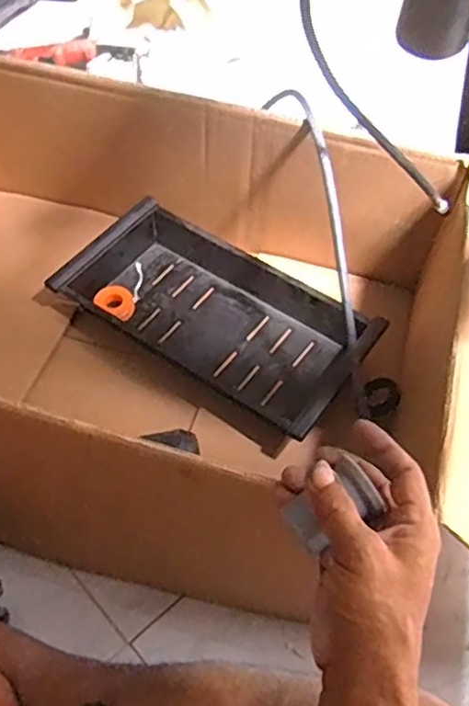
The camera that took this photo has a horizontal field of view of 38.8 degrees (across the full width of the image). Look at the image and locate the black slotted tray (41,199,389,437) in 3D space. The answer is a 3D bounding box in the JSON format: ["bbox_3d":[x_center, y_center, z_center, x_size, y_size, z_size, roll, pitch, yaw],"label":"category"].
[{"bbox_3d":[-0.024,-0.051,0.865,0.391,0.076,0.204,31,57,18],"label":"black slotted tray"}]

